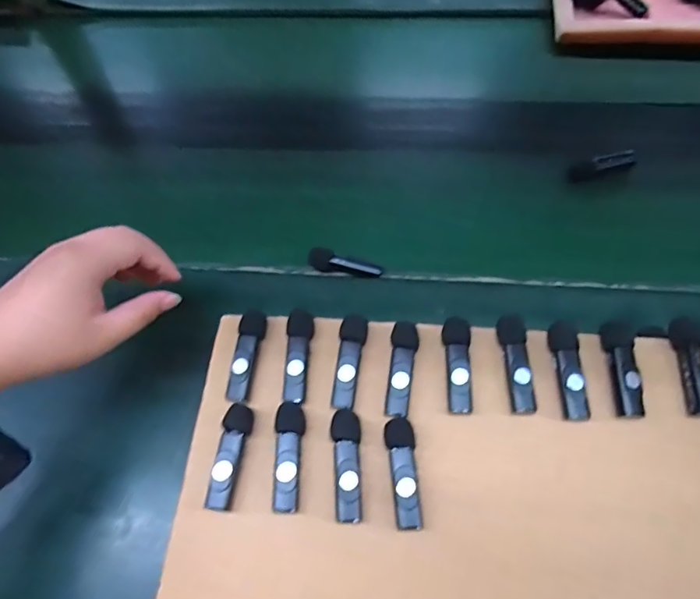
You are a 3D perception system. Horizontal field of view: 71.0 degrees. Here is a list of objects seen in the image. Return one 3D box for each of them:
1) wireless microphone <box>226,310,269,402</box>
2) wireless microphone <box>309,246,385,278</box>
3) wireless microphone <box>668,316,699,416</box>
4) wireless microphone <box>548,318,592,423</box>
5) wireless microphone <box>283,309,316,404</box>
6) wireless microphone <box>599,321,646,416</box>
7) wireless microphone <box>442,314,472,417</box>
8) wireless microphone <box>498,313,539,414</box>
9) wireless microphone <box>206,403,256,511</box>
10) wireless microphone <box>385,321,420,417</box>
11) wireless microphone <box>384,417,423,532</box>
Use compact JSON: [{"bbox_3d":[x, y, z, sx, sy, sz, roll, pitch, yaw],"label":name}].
[{"bbox_3d":[-0.072,0.037,0.340,0.017,0.013,0.065,10,60,9],"label":"wireless microphone"},{"bbox_3d":[-0.004,-0.031,0.440,0.065,0.022,0.017,6,60,7],"label":"wireless microphone"},{"bbox_3d":[0.224,0.042,0.318,0.017,0.012,0.066,2,59,5],"label":"wireless microphone"},{"bbox_3d":[0.143,0.047,0.323,0.019,0.014,0.065,1,59,4],"label":"wireless microphone"},{"bbox_3d":[-0.036,0.038,0.337,0.018,0.011,0.064,3,60,5],"label":"wireless microphone"},{"bbox_3d":[0.178,0.043,0.319,0.020,0.013,0.065,4,60,6],"label":"wireless microphone"},{"bbox_3d":[0.072,0.043,0.330,0.019,0.016,0.063,5,60,6],"label":"wireless microphone"},{"bbox_3d":[0.111,0.043,0.328,0.019,0.016,0.067,-2,59,2],"label":"wireless microphone"},{"bbox_3d":[-0.075,0.097,0.307,0.016,0.010,0.062,7,60,8],"label":"wireless microphone"},{"bbox_3d":[0.036,0.045,0.328,0.017,0.011,0.065,6,60,7],"label":"wireless microphone"},{"bbox_3d":[0.032,0.104,0.297,0.019,0.011,0.063,-2,59,2],"label":"wireless microphone"}]

